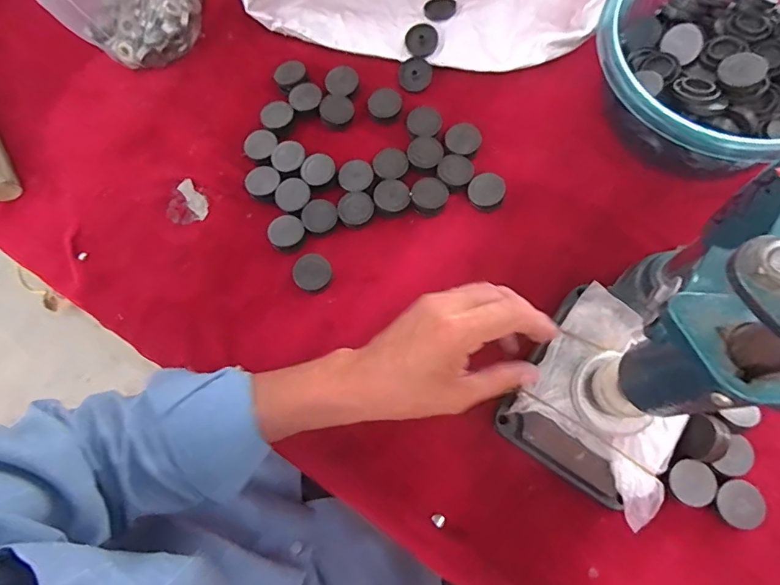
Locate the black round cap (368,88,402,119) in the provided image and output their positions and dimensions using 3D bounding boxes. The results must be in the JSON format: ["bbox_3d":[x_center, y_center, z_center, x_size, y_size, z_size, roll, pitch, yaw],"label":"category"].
[{"bbox_3d":[-0.005,-0.184,0.473,0.032,0.004,0.032,-2,72,5],"label":"black round cap"}]

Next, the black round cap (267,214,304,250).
[{"bbox_3d":[-0.095,-0.056,0.445,0.032,0.008,0.031,-2,72,5],"label":"black round cap"}]

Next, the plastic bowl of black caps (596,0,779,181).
[{"bbox_3d":[0.285,-0.199,0.417,0.221,0.077,0.199,-24,72,-2],"label":"plastic bowl of black caps"}]

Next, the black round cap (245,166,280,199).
[{"bbox_3d":[-0.121,-0.104,0.462,0.032,0.011,0.033,-2,72,5],"label":"black round cap"}]

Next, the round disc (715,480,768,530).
[{"bbox_3d":[0.253,0.153,0.349,0.030,0.004,0.031,41,97,30],"label":"round disc"}]

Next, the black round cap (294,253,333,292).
[{"bbox_3d":[-0.069,-0.019,0.429,0.033,0.012,0.033,-1,73,2],"label":"black round cap"}]

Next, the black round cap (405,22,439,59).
[{"bbox_3d":[0.032,-0.254,0.488,0.032,0.008,0.031,16,100,8],"label":"black round cap"}]

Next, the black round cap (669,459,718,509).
[{"bbox_3d":[0.225,0.142,0.360,0.031,0.009,0.032,-2,72,5],"label":"black round cap"}]

